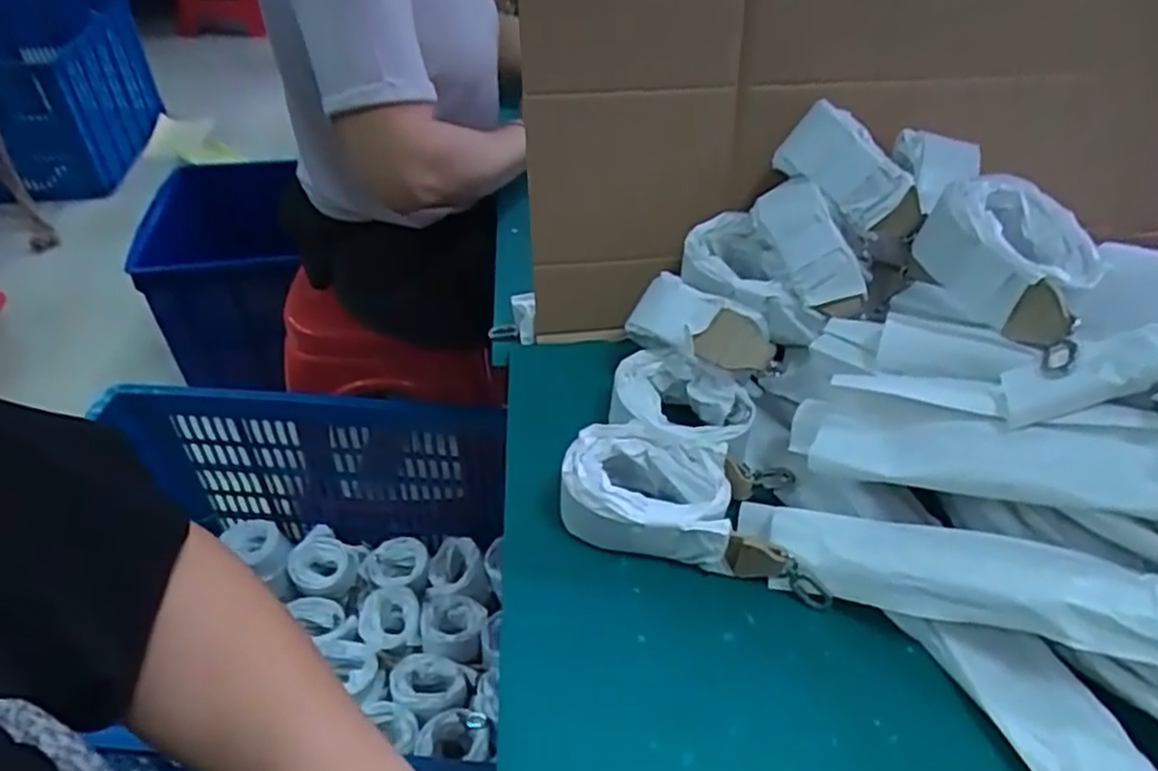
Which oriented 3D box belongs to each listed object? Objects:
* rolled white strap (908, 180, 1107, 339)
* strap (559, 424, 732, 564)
[{"bbox_3d":[0.262,-0.078,0.455,0.096,0.067,0.084,19,46,18],"label":"rolled white strap"},{"bbox_3d":[0.043,0.070,0.472,0.101,0.056,0.071,7,43,7],"label":"strap"}]

